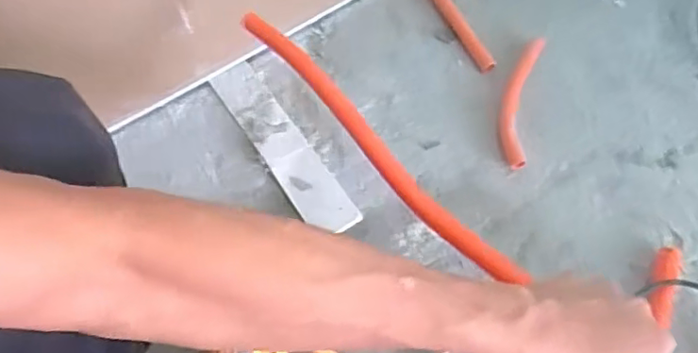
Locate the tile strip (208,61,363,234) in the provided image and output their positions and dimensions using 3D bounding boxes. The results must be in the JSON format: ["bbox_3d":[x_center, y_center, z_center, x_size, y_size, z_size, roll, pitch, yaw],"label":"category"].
[{"bbox_3d":[-0.090,-0.043,0.723,0.062,0.012,0.288,-32,66,-14],"label":"tile strip"}]

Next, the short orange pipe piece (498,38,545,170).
[{"bbox_3d":[0.231,-0.106,0.744,0.043,0.037,0.208,14,64,9],"label":"short orange pipe piece"}]

